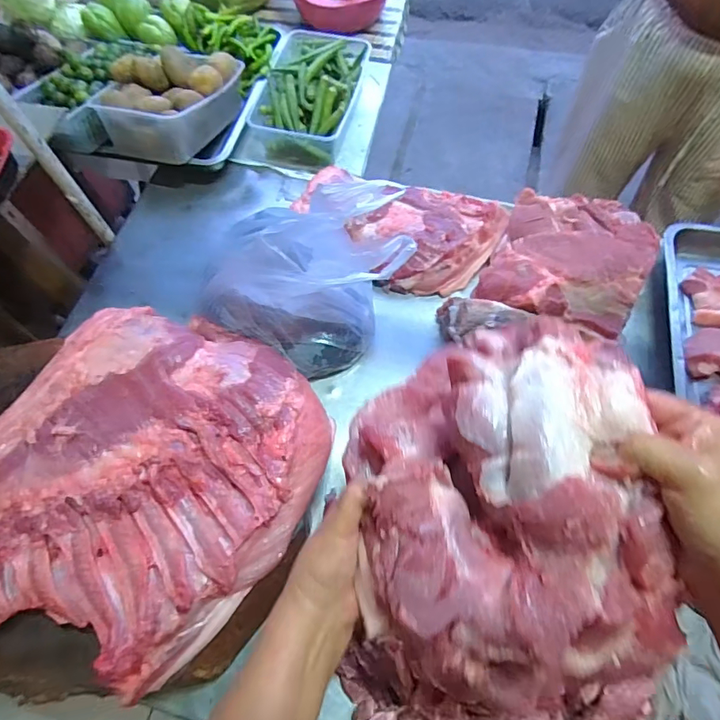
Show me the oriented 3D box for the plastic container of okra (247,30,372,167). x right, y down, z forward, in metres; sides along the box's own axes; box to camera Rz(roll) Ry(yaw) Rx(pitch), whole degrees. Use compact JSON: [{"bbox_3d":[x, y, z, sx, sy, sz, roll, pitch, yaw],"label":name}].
[{"bbox_3d":[-0.084,-0.472,0.857,0.162,0.093,0.261,15,68,8],"label":"plastic container of okra"}]

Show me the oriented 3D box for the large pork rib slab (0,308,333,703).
[{"bbox_3d":[-0.264,0.162,0.470,0.327,0.078,0.489,31,71,14],"label":"large pork rib slab"}]

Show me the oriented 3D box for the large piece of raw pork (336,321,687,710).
[{"bbox_3d":[0.087,0.095,0.333,0.191,0.112,0.235,-6,67,-1],"label":"large piece of raw pork"}]

